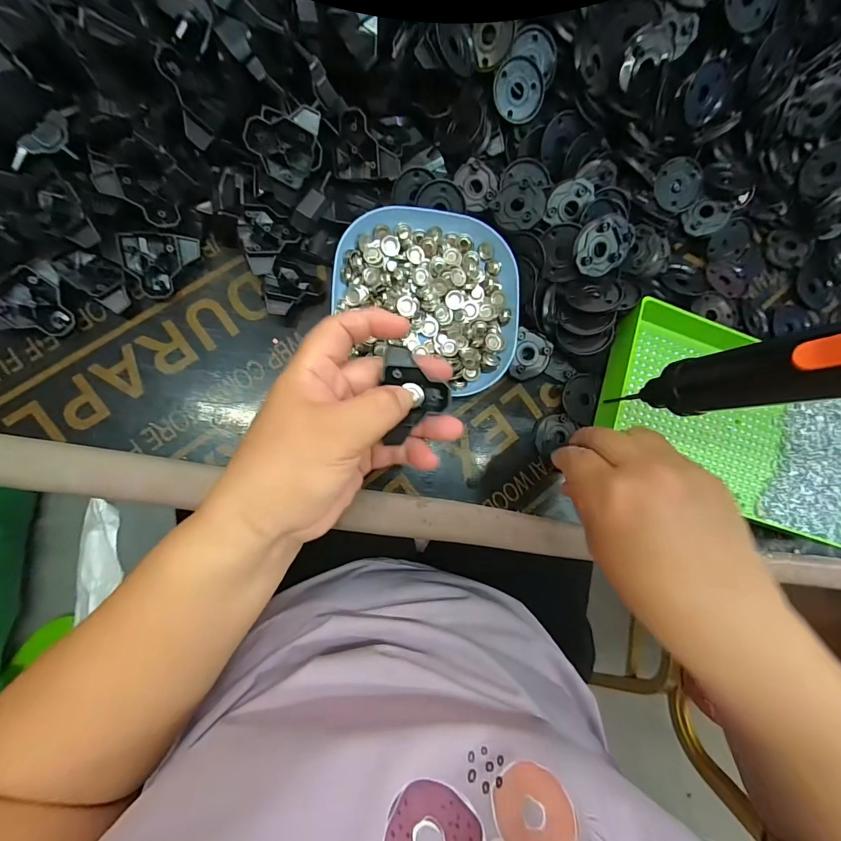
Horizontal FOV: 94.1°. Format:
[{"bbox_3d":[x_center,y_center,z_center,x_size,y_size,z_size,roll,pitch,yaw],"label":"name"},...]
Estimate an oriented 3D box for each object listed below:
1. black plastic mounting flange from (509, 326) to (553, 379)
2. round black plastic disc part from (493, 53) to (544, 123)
[{"bbox_3d":[0.092,-0.053,0.324,0.033,0.014,0.039,9,88,-8],"label":"black plastic mounting flange"},{"bbox_3d":[0.079,-0.263,0.312,0.042,0.004,0.041,-4,114,-10],"label":"round black plastic disc part"}]

